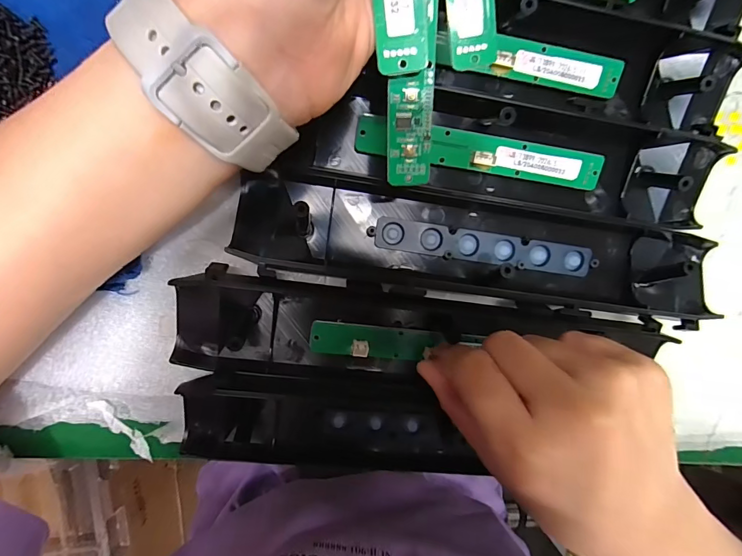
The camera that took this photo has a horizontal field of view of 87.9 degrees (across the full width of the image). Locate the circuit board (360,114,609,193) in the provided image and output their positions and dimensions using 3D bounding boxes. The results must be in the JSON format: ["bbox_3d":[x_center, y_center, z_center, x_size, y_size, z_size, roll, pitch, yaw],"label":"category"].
[{"bbox_3d":[0.062,-0.068,0.210,0.136,0.004,0.020,8,108,-7],"label":"circuit board"}]

